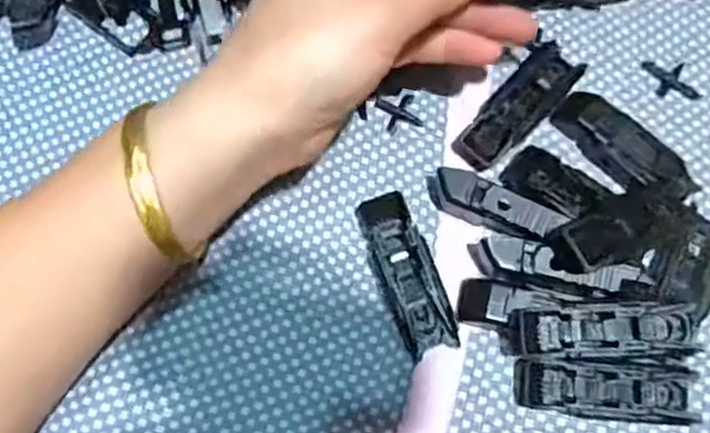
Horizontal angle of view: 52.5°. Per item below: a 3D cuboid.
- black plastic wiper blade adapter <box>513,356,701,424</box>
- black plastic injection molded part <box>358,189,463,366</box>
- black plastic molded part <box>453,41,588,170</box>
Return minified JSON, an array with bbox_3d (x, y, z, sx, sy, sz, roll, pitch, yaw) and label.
[{"bbox_3d":[0.098,0.068,0.281,0.069,0.010,0.020,4,74,2],"label":"black plastic wiper blade adapter"},{"bbox_3d":[0.021,0.023,0.292,0.022,0.014,0.065,-20,74,-5],"label":"black plastic injection molded part"},{"bbox_3d":[0.072,-0.048,0.315,0.024,0.009,0.067,39,78,11],"label":"black plastic molded part"}]

